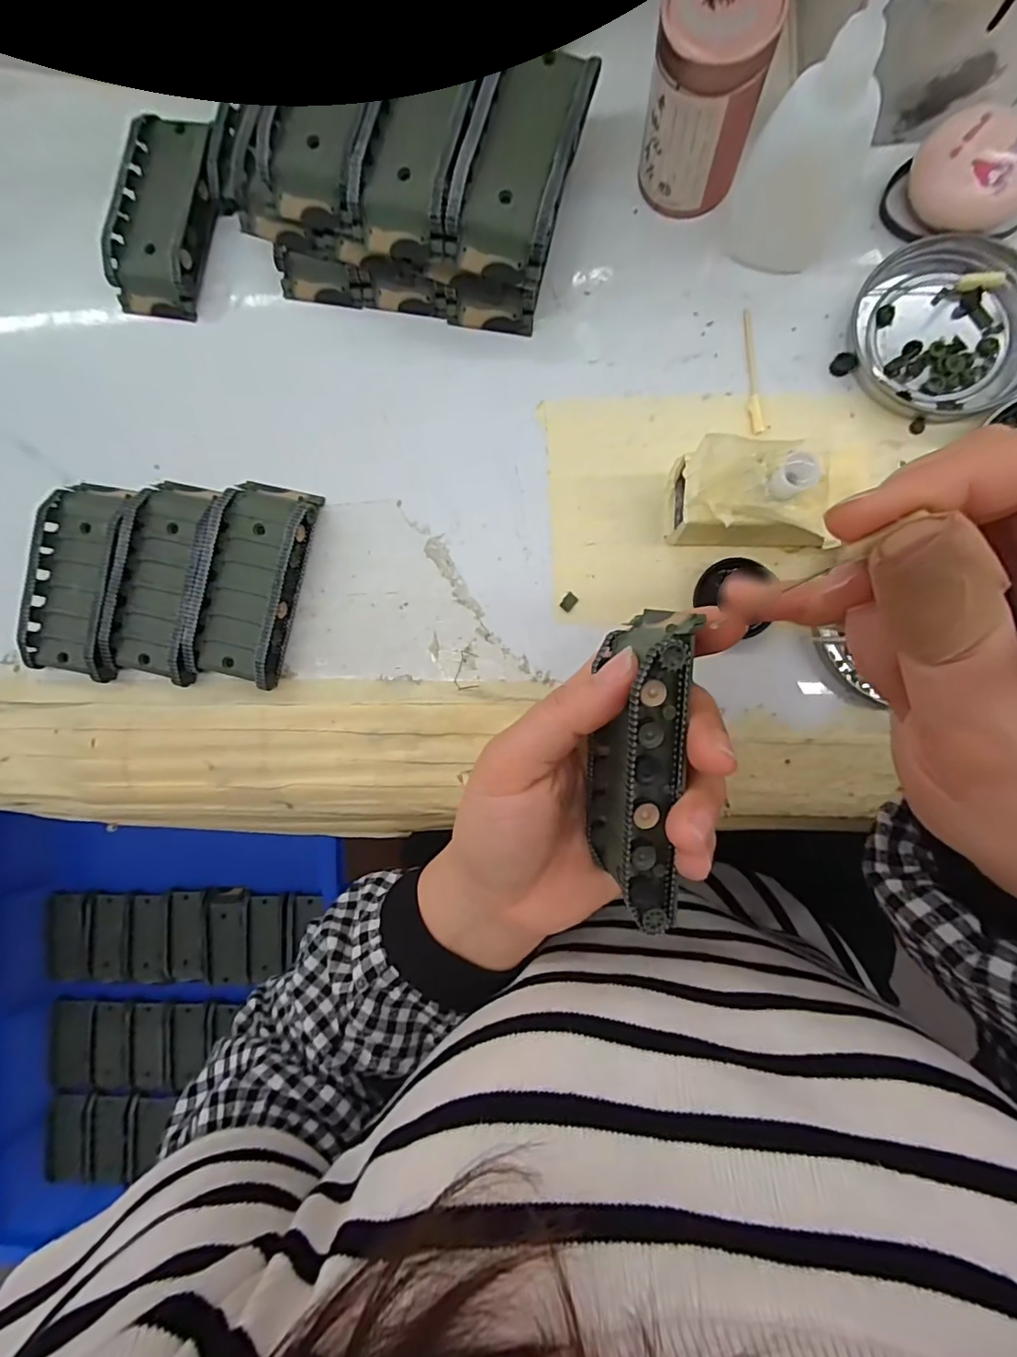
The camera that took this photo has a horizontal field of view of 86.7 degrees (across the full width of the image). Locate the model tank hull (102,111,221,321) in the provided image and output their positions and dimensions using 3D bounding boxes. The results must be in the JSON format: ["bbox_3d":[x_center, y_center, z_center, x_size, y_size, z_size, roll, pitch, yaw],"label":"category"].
[{"bbox_3d":[-0.177,-0.236,0.278,0.045,0.020,0.091,11,89,6],"label":"model tank hull"}]

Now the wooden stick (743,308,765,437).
[{"bbox_3d":[0.113,-0.142,0.249,0.006,0.004,0.059,-5,87,6],"label":"wooden stick"}]

